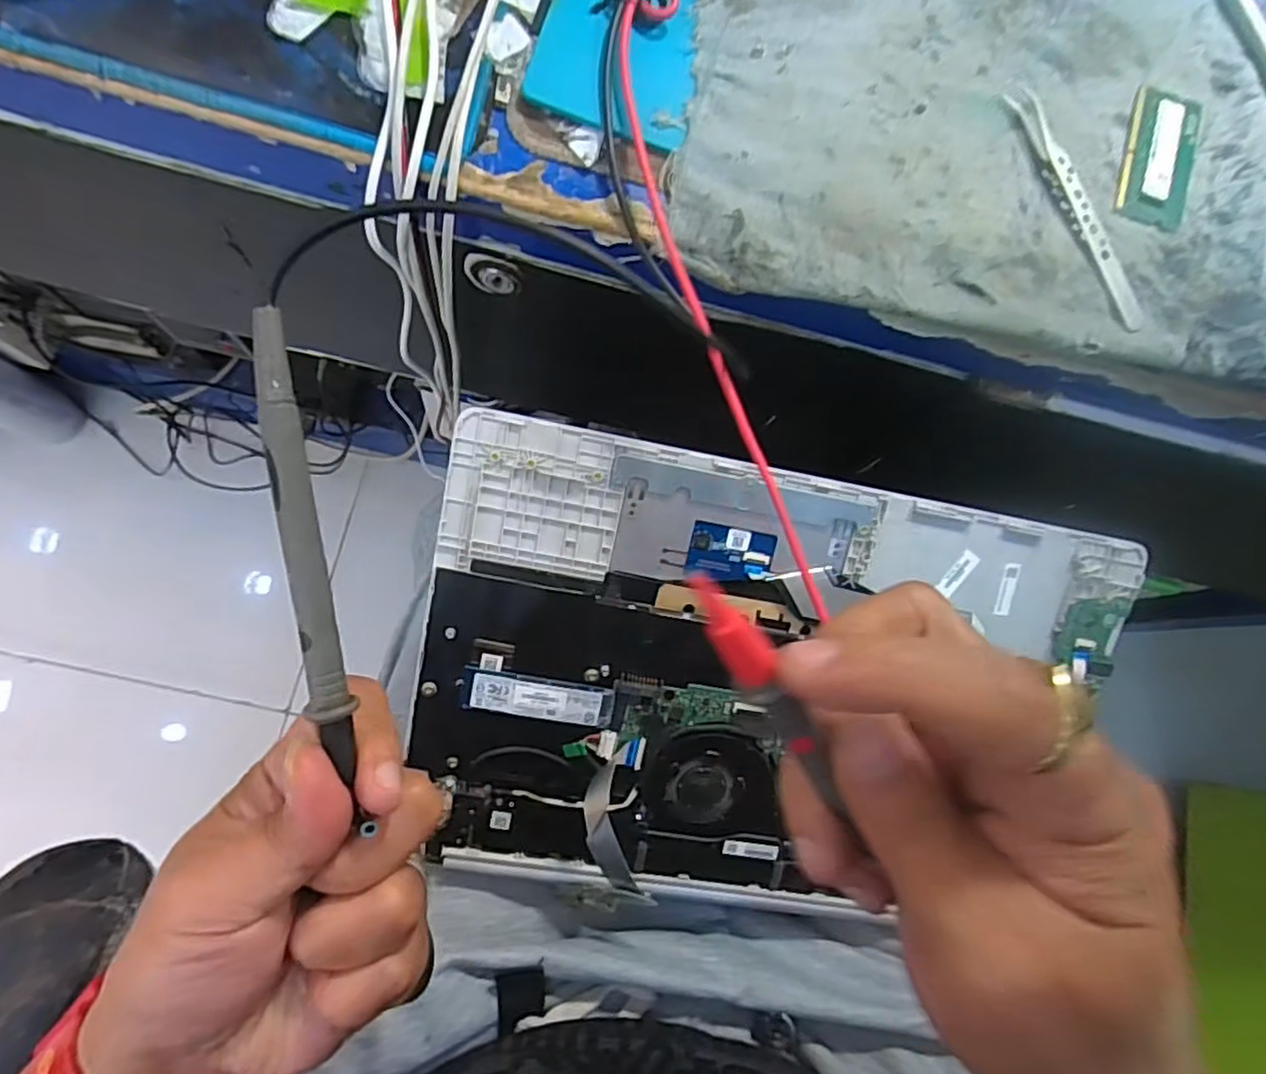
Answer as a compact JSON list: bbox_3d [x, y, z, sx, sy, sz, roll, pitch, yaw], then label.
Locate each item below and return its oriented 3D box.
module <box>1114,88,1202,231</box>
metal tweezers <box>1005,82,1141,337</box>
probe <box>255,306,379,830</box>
[{"bbox_3d":[0.233,-0.169,0.304,0.030,0.008,0.070,22,77,-4],"label":"module"},{"bbox_3d":[0.190,-0.142,0.296,0.013,0.011,0.117,-20,86,-9],"label":"metal tweezers"},{"bbox_3d":[-0.088,0.012,0.187,0.009,0.008,0.140,-7,98,-8],"label":"probe"}]

